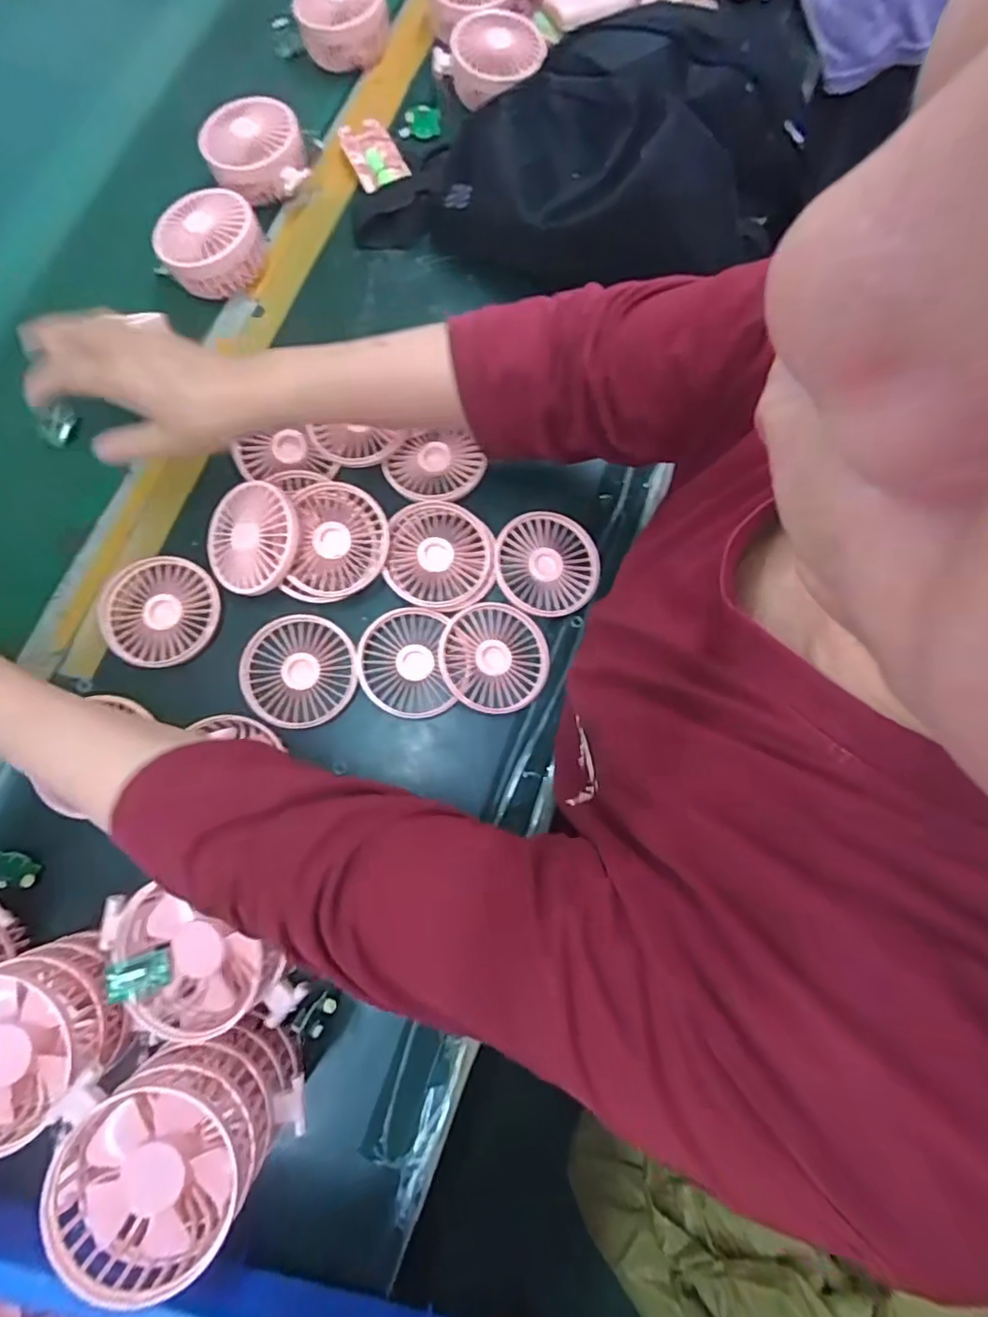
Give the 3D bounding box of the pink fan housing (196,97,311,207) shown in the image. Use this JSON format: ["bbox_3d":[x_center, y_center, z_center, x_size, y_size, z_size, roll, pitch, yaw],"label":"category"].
[{"bbox_3d":[-0.220,-0.466,0.527,0.091,0.041,0.087,-13,79,-4],"label":"pink fan housing"}]

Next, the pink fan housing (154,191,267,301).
[{"bbox_3d":[-0.251,-0.372,0.502,0.088,0.045,0.078,-20,80,-6],"label":"pink fan housing"}]

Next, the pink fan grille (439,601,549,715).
[{"bbox_3d":[0.001,-0.001,0.456,0.084,0.016,0.087,0,78,-2],"label":"pink fan grille"}]

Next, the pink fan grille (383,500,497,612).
[{"bbox_3d":[-0.043,-0.085,0.466,0.086,0.016,0.089,5,78,-1],"label":"pink fan grille"}]

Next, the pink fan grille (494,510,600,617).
[{"bbox_3d":[0.045,-0.080,0.474,0.085,0.012,0.088,-2,78,-2],"label":"pink fan grille"}]

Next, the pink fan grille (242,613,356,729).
[{"bbox_3d":[-0.155,0.010,0.451,0.088,0.006,0.087,-17,79,-5],"label":"pink fan grille"}]

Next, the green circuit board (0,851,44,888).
[{"bbox_3d":[-0.343,0.150,0.402,0.012,0.032,0.023,-4,48,36],"label":"green circuit board"}]

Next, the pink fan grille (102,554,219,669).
[{"bbox_3d":[-0.266,-0.038,0.450,0.090,0.006,0.087,0,78,-2],"label":"pink fan grille"}]

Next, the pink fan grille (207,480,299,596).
[{"bbox_3d":[-0.189,-0.094,0.443,0.081,0.011,0.085,-1,88,21],"label":"pink fan grille"}]

